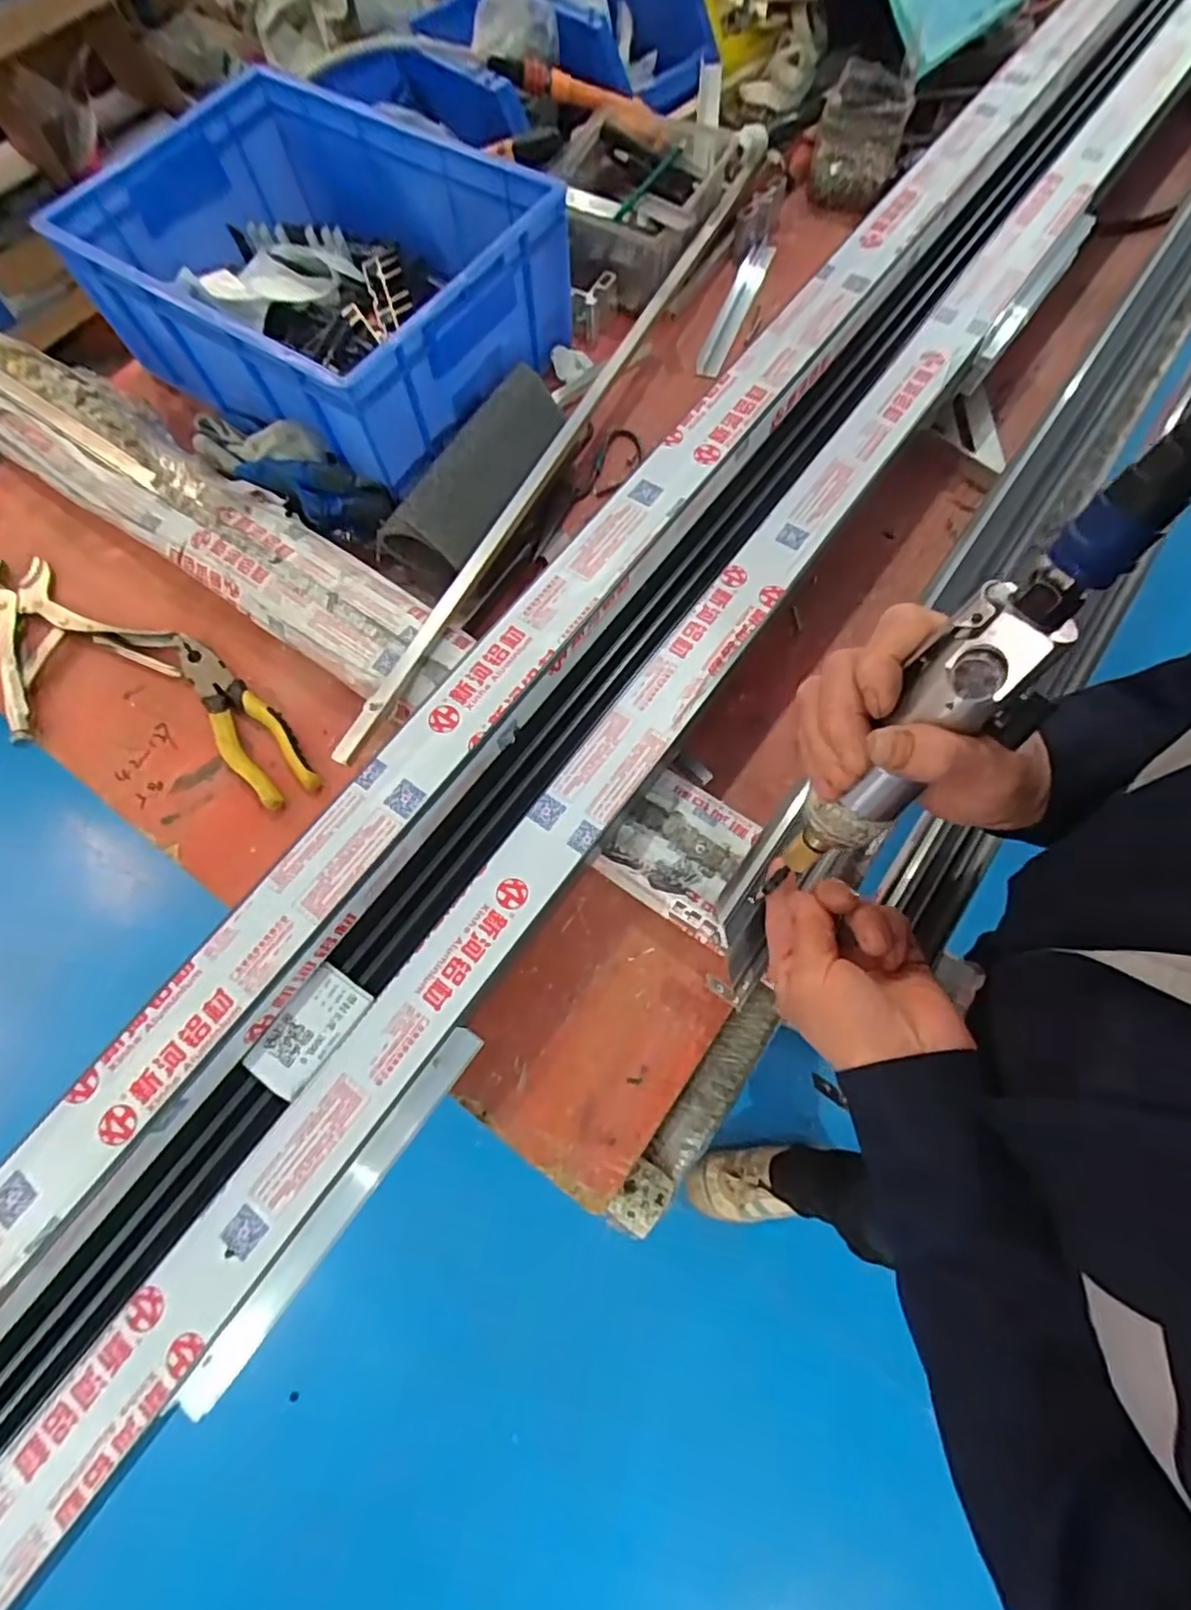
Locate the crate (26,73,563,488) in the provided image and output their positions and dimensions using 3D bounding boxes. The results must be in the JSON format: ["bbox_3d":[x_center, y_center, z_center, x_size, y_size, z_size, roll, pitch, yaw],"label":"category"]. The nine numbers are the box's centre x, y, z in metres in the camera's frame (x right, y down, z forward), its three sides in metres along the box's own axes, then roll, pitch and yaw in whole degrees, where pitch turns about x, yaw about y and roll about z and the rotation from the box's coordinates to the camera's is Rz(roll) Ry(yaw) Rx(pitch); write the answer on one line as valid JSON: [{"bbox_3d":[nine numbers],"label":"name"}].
[{"bbox_3d":[-0.275,-0.520,0.655,0.420,0.116,0.300,33,75,13],"label":"crate"}]

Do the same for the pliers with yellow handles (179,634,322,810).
[{"bbox_3d":[-0.307,-0.076,0.574,0.054,0.019,0.188,-39,73,-11],"label":"pliers with yellow handles"}]

